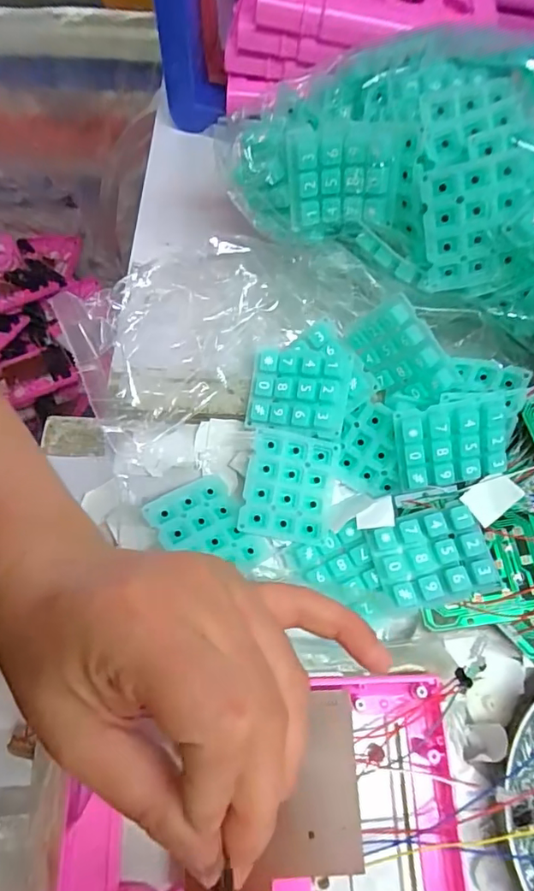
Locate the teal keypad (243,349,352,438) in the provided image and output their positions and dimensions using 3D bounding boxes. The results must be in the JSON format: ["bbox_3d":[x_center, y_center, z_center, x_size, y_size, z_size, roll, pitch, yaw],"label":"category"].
[{"bbox_3d":[0.017,-0.031,0.298,0.056,0.012,0.048,9,87,20],"label":"teal keypad"}]

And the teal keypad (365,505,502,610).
[{"bbox_3d":[0.086,0.060,0.273,0.058,0.014,0.046,-16,78,10],"label":"teal keypad"}]

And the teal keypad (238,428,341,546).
[{"bbox_3d":[0.013,0.023,0.293,0.048,0.013,0.058,10,68,3],"label":"teal keypad"}]

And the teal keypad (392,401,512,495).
[{"bbox_3d":[0.102,-0.001,0.285,0.060,0.014,0.047,-10,112,7],"label":"teal keypad"}]

